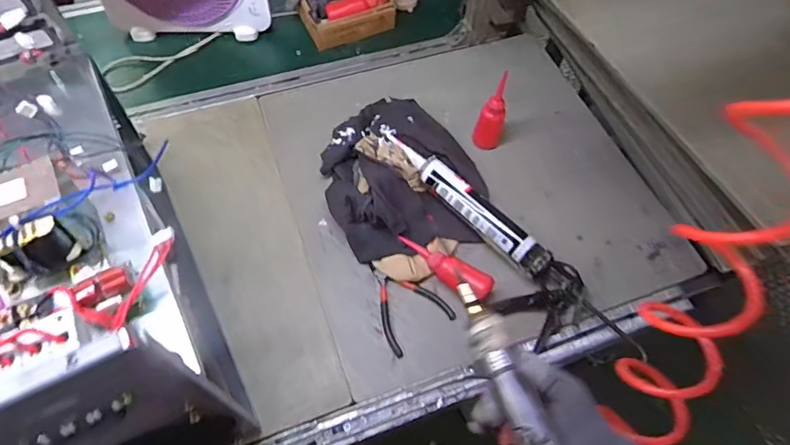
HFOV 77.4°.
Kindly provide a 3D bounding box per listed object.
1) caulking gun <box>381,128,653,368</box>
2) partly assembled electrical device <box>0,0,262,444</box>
[{"bbox_3d":[0.128,0.034,0.779,0.473,0.064,0.145,39,65,18],"label":"caulking gun"},{"bbox_3d":[-0.397,0.034,0.544,0.259,0.374,0.509,-27,64,-17],"label":"partly assembled electrical device"}]

